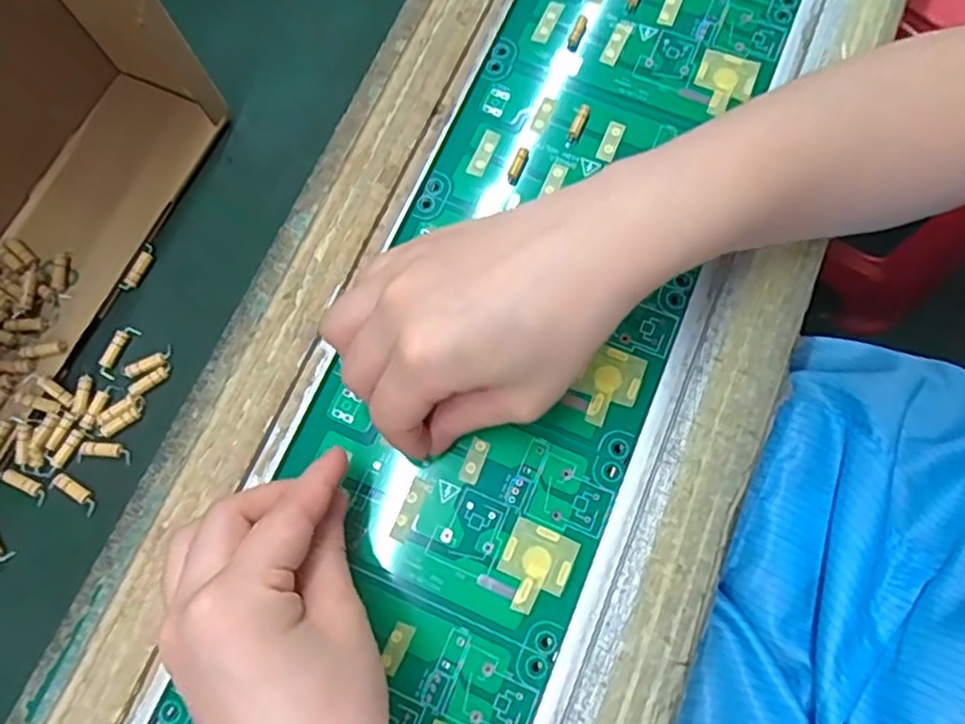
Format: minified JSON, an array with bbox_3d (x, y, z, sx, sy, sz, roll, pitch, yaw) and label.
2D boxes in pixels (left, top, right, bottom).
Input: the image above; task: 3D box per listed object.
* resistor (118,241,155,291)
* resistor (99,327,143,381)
[{"bbox_3d":[-0.158,-0.044,0.311,0.007,0.004,0.024,25,76,8],"label":"resistor"},{"bbox_3d":[-0.162,-0.005,0.301,0.009,0.004,0.025,21,75,7],"label":"resistor"}]

